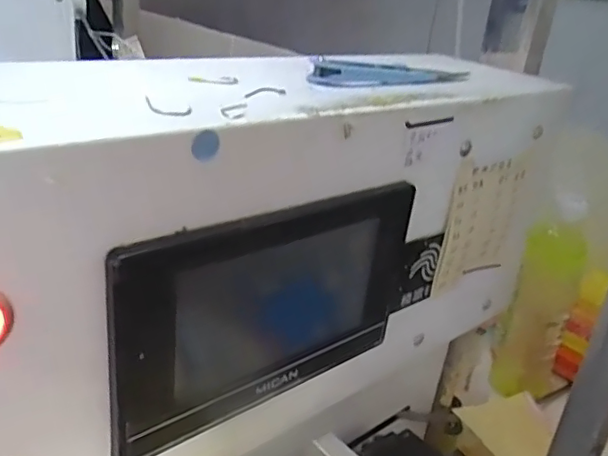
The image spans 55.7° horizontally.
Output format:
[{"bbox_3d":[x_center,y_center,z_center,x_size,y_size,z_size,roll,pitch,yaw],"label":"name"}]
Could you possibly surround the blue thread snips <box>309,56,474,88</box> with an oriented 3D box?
[{"bbox_3d":[0.045,-0.074,0.272,0.100,0.010,0.022,-12,31,-36],"label":"blue thread snips"}]

